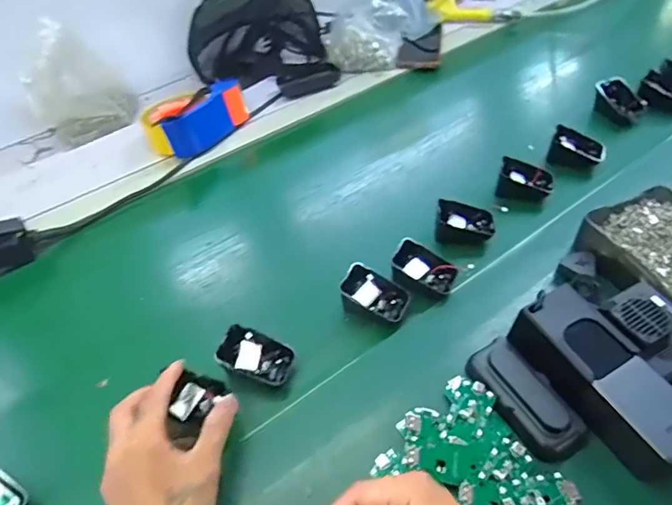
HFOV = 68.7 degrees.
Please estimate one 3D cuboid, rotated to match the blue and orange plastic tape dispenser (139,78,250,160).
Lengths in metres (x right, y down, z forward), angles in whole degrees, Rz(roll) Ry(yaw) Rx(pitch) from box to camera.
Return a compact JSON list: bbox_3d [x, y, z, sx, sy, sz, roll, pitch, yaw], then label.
[{"bbox_3d":[-0.219,-0.207,0.763,0.152,0.071,0.087,-34,51,-24],"label":"blue and orange plastic tape dispenser"}]

